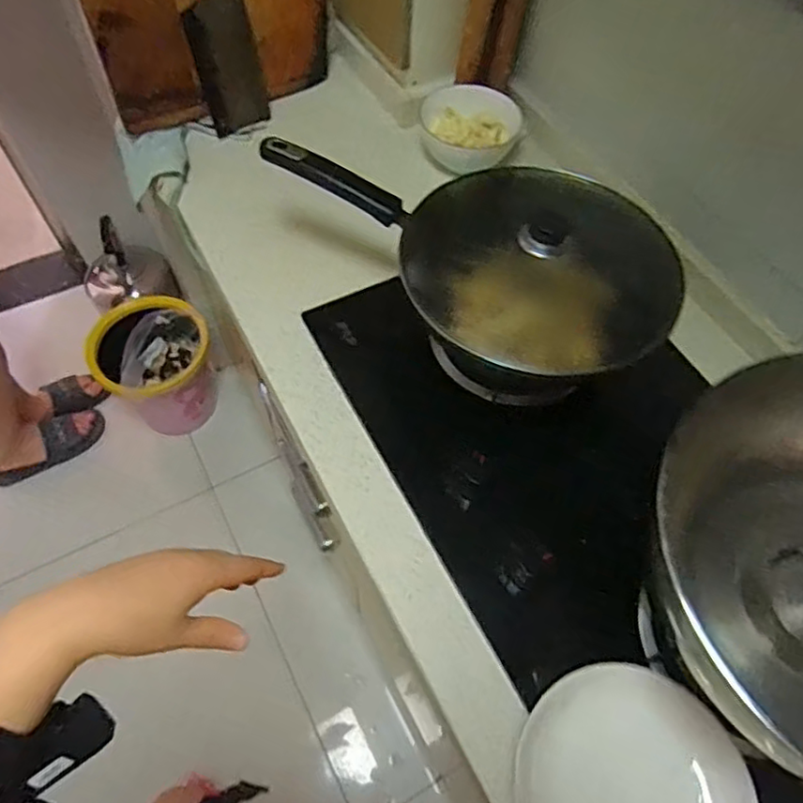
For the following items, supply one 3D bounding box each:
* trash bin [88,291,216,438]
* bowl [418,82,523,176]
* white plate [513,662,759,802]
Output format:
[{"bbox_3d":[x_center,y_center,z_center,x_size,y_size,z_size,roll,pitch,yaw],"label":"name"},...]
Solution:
[{"bbox_3d":[-0.591,-0.068,1.551,0.256,0.313,0.236,1,59,-2],"label":"trash bin"},{"bbox_3d":[0.108,-0.417,0.974,0.157,0.066,0.148,1,59,-2],"label":"bowl"},{"bbox_3d":[0.200,0.344,0.540,0.188,0.034,0.202,-4,72,13],"label":"white plate"}]

